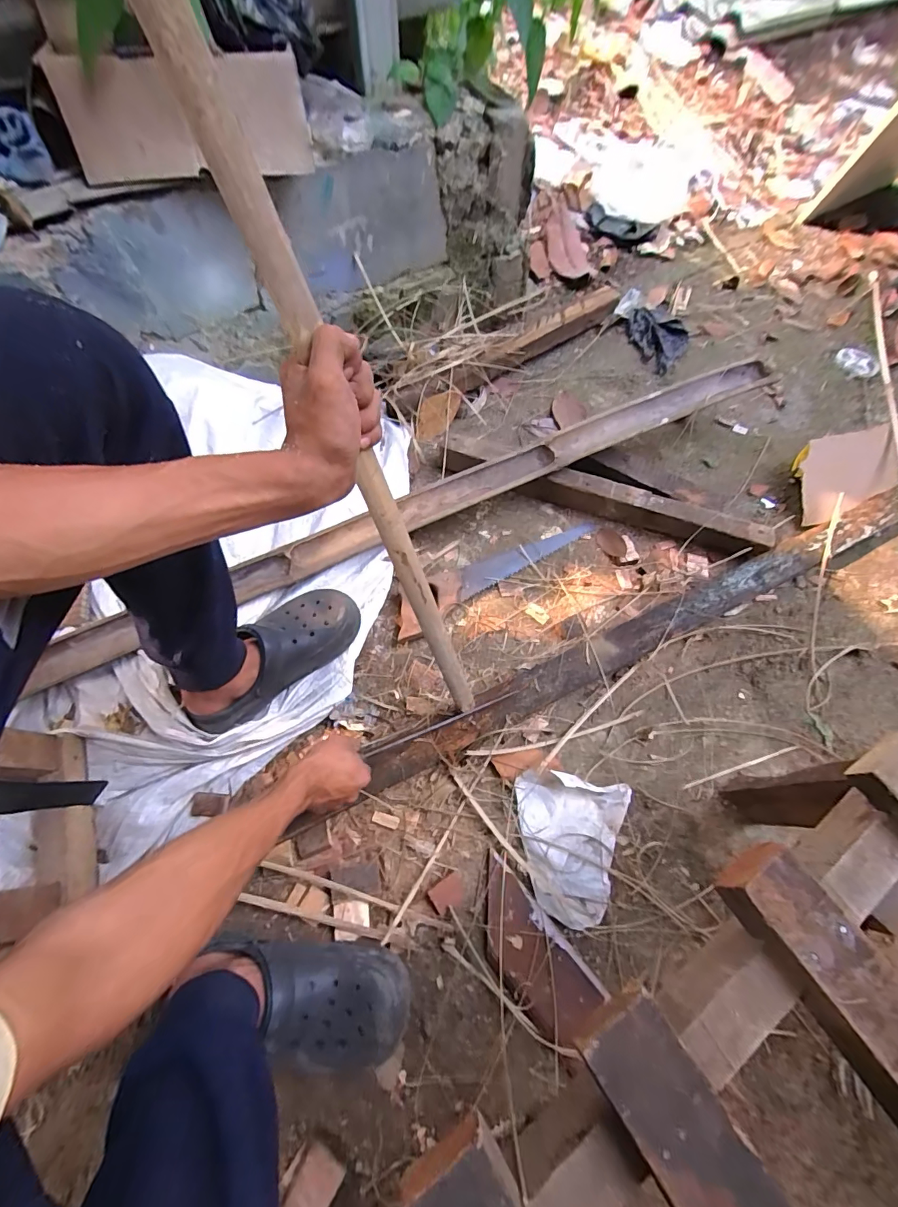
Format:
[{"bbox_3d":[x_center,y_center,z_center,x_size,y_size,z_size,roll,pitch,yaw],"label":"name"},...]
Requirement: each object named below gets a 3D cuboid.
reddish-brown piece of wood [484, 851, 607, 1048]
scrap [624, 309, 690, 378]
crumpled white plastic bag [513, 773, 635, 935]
[{"bbox_3d":[0.097,0.434,0.564,0.087,0.022,0.193,-36,71,-17],"label":"reddish-brown piece of wood"},{"bbox_3d":[0.505,-0.662,1.100,0.161,0.046,0.197,30,68,13],"label":"scrap"},{"bbox_3d":[0.162,0.328,0.607,0.148,0.033,0.174,11,65,3],"label":"crumpled white plastic bag"}]

